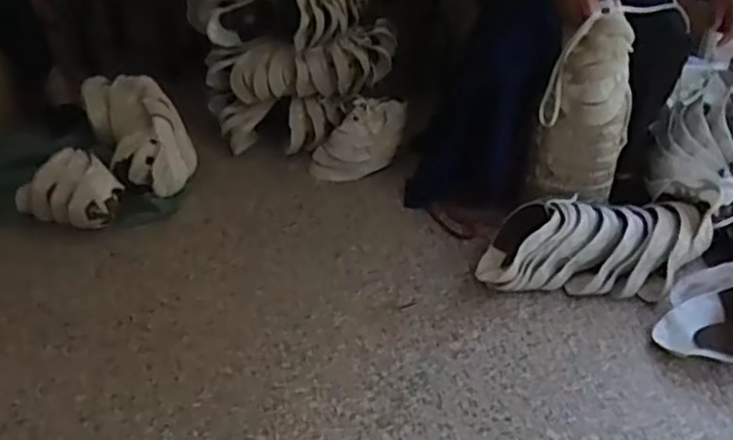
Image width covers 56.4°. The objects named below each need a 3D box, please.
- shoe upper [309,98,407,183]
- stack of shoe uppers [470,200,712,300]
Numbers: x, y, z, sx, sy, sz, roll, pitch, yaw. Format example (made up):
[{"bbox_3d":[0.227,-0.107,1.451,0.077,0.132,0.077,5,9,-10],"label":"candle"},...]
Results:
[{"bbox_3d":[-0.017,-0.193,1.617,0.235,0.138,0.118,-27,41,-36],"label":"shoe upper"},{"bbox_3d":[0.432,0.051,1.282,0.447,0.127,0.179,-2,32,-4],"label":"stack of shoe uppers"}]

